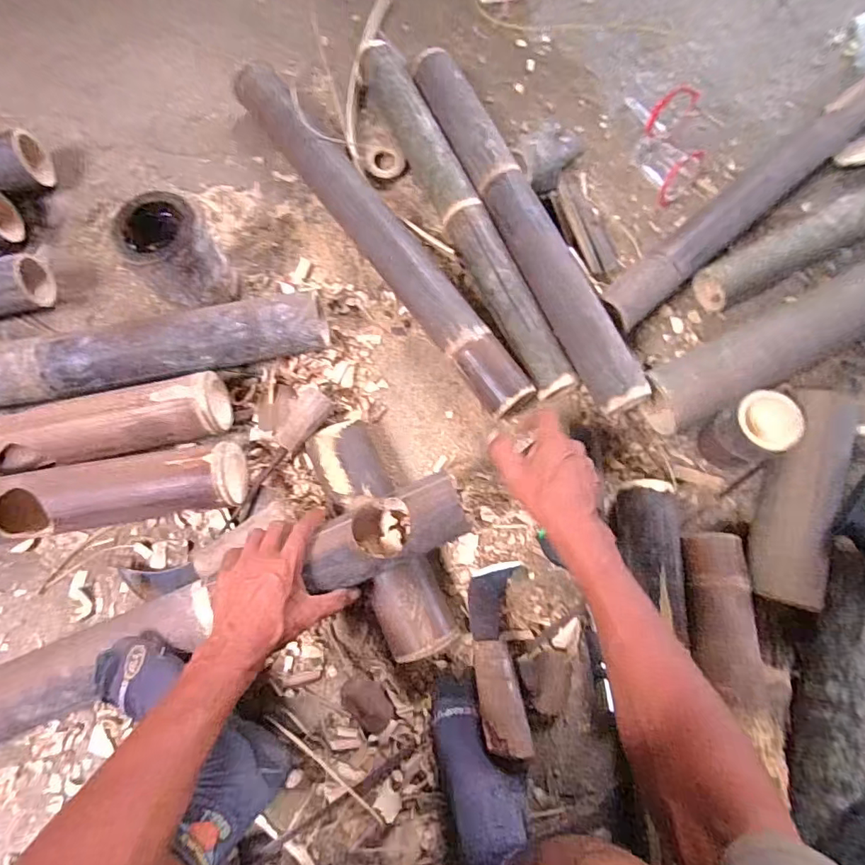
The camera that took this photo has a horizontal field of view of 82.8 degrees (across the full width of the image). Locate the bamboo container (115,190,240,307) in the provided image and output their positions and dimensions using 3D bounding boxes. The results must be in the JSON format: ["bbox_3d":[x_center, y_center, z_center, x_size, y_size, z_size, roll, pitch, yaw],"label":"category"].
[{"bbox_3d":[-0.308,-0.213,0.616,0.088,0.141,0.096,0,78,1],"label":"bamboo container"}]

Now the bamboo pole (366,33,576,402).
[{"bbox_3d":[0.033,-0.302,0.673,0.058,0.057,0.578,-24,79,-4],"label":"bamboo pole"}]

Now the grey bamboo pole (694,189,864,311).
[{"bbox_3d":[0.567,-0.295,0.655,0.461,0.062,0.060,-28,79,-5],"label":"grey bamboo pole"}]

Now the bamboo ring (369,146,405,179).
[{"bbox_3d":[-0.066,-0.392,0.713,0.052,0.015,0.043,4,78,2],"label":"bamboo ring"}]

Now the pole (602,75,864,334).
[{"bbox_3d":[0.709,-0.549,0.703,1.270,0.059,0.061,-40,80,-7],"label":"pole"}]

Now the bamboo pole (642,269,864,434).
[{"bbox_3d":[0.636,-0.211,0.625,0.815,0.079,0.087,-26,79,-4],"label":"bamboo pole"}]

